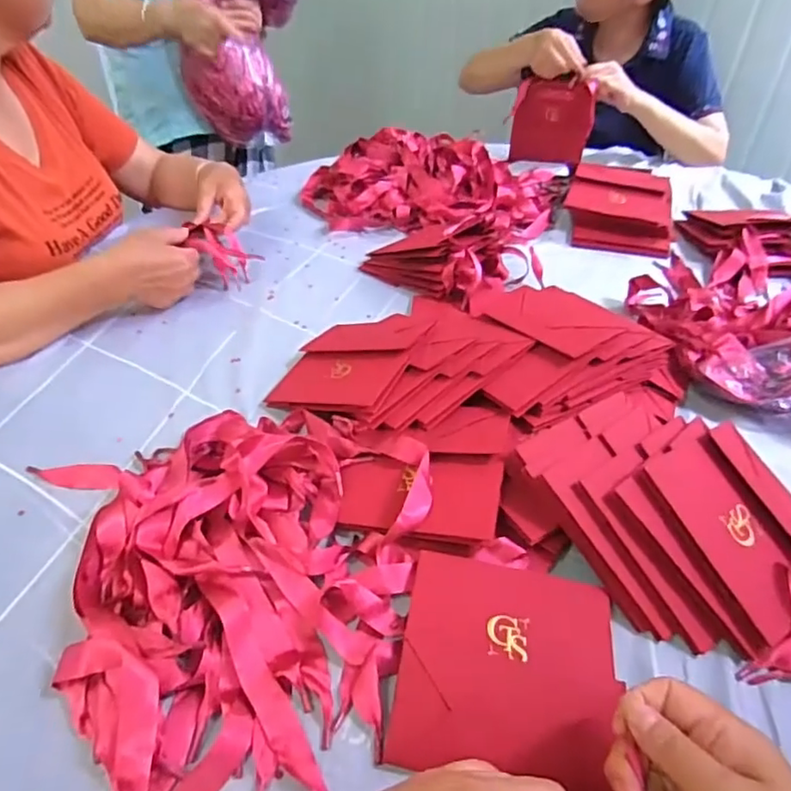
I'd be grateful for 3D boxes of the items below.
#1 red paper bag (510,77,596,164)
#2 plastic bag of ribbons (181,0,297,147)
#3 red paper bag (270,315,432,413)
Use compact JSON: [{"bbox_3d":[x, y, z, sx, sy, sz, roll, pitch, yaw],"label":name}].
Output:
[{"bbox_3d":[0.295,-0.518,1.099,0.150,0.139,0.027,15,39,24],"label":"red paper bag"},{"bbox_3d":[-0.326,-0.774,1.269,0.162,0.381,0.246,29,48,28],"label":"plastic bag of ribbons"},{"bbox_3d":[-0.043,-0.037,0.580,0.135,0.009,0.143,3,47,33],"label":"red paper bag"}]

